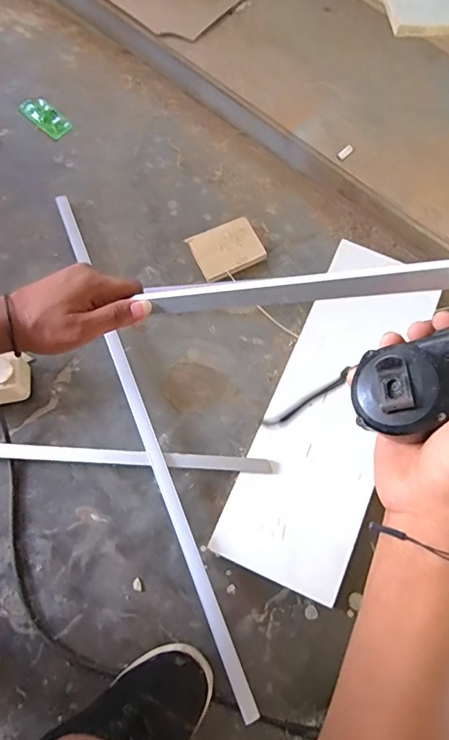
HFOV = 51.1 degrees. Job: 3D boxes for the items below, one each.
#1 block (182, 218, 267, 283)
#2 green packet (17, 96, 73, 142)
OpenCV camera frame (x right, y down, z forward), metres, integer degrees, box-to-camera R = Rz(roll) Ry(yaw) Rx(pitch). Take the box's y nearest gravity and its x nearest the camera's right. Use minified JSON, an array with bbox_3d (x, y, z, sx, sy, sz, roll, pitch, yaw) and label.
[{"bbox_3d":[0.003,-0.190,0.734,0.101,0.023,0.075,-24,76,-8],"label":"block"},{"bbox_3d":[-0.308,-0.436,0.808,0.097,0.010,0.044,40,77,9],"label":"green packet"}]

